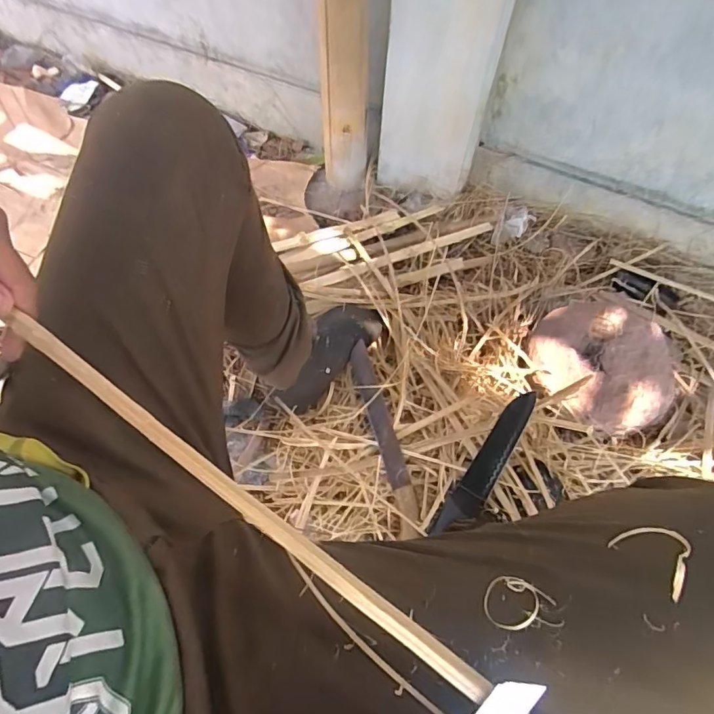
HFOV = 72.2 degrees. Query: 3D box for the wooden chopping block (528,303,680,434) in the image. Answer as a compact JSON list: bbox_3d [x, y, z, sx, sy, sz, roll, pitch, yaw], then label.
[{"bbox_3d":[0.370,0.013,0.748,0.202,0.089,0.202,14,61,6],"label":"wooden chopping block"}]

